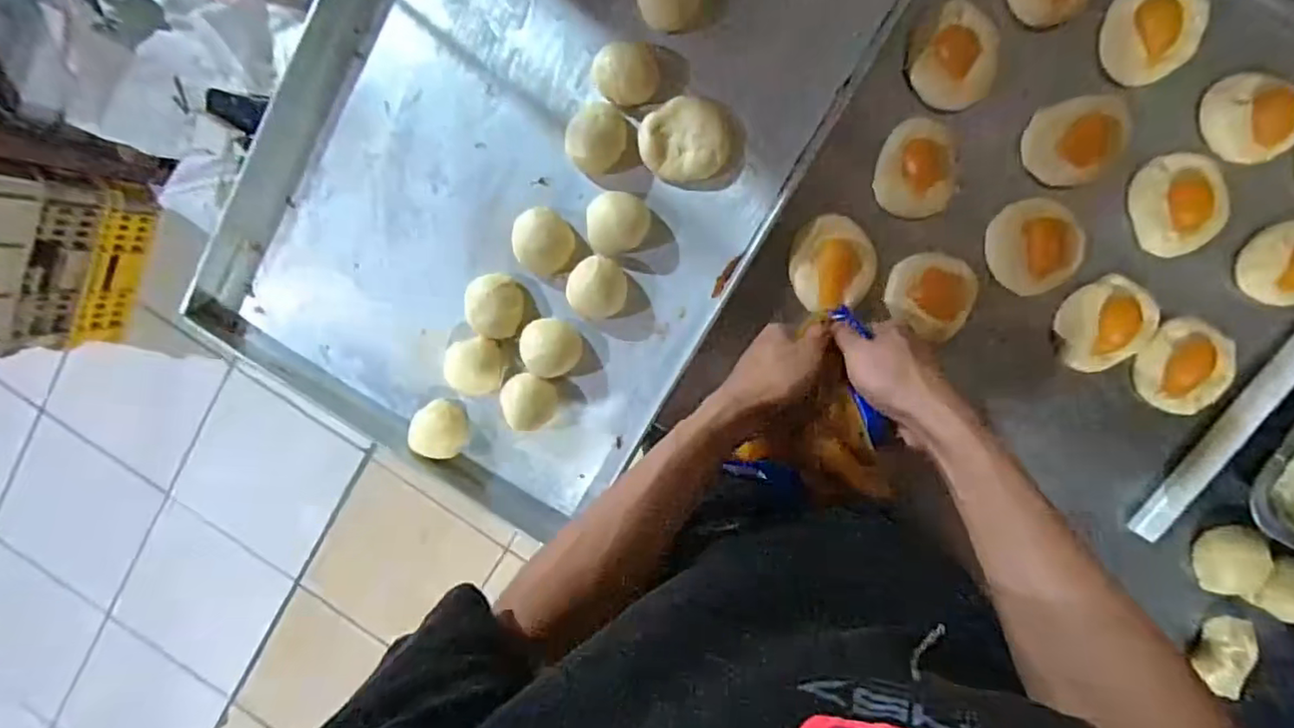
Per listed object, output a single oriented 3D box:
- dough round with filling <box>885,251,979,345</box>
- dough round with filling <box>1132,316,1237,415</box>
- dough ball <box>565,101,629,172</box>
[{"bbox_3d":[0.243,-0.060,0.526,0.068,0.028,0.069,1,96,8],"label":"dough round with filling"},{"bbox_3d":[0.445,0.003,0.504,0.069,0.010,0.071,1,96,8],"label":"dough round with filling"},{"bbox_3d":[-0.042,-0.197,0.536,0.055,0.033,0.049,-41,89,10],"label":"dough ball"}]

